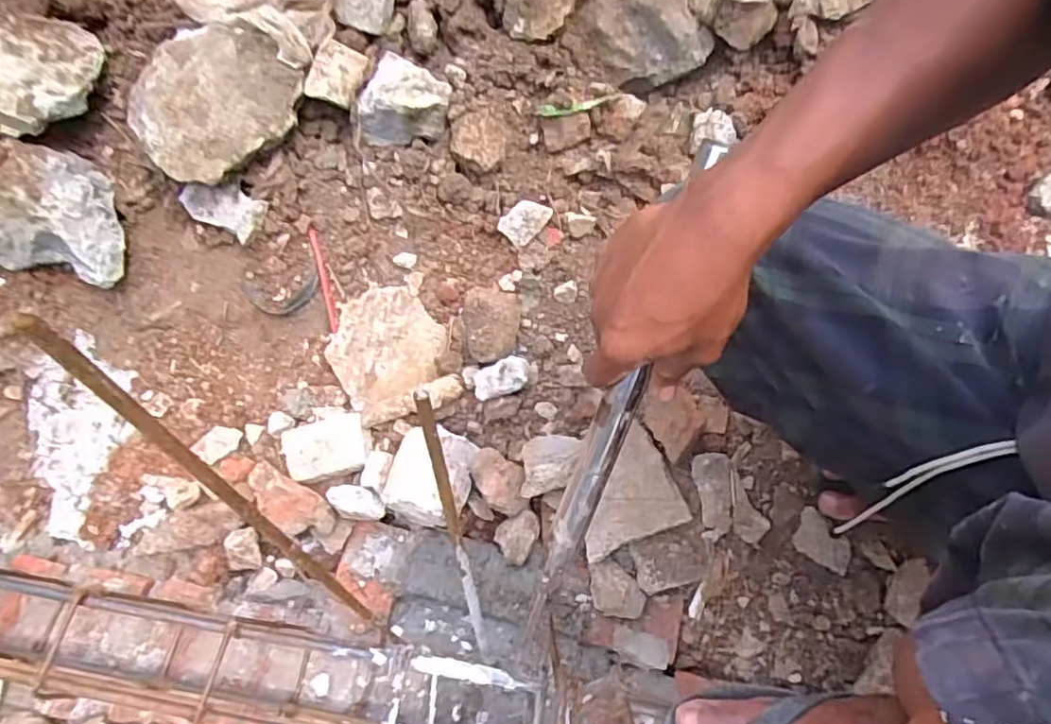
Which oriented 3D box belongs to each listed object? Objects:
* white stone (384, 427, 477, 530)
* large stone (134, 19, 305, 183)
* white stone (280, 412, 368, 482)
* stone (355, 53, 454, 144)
[{"bbox_3d":[-0.115,0.135,0.756,0.096,0.062,0.104,19,65,10],"label":"white stone"},{"bbox_3d":[-0.378,-0.313,0.773,0.187,0.080,0.145,-37,105,-14],"label":"large stone"},{"bbox_3d":[-0.258,0.109,0.812,0.109,0.027,0.072,-10,63,-4],"label":"white stone"},{"bbox_3d":[-0.156,-0.339,0.815,0.114,0.074,0.074,-5,63,-1],"label":"stone"}]

